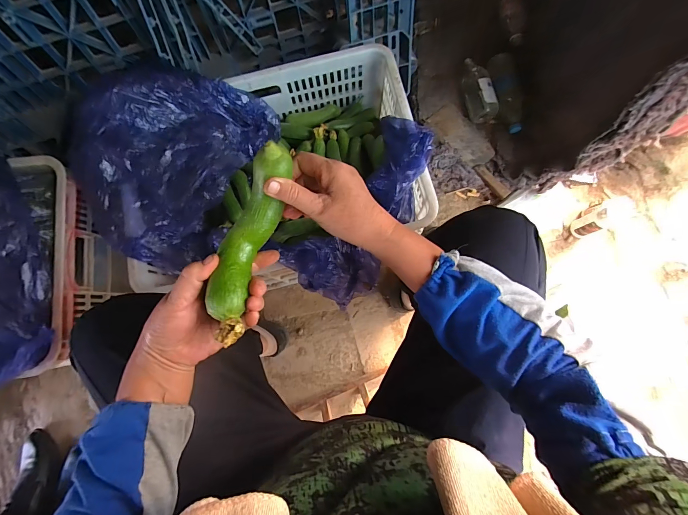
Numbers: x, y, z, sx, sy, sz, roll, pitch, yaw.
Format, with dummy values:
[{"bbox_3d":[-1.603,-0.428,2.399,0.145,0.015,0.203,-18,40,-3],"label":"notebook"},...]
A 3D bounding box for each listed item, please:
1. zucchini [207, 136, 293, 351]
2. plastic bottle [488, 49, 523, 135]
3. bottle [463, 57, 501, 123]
[{"bbox_3d":[-0.101,-0.017,0.332,0.052,0.056,0.192,16,87,4],"label":"zucchini"},{"bbox_3d":[0.451,-0.463,0.908,0.062,0.076,0.223,-9,81,1],"label":"plastic bottle"},{"bbox_3d":[0.381,-0.478,0.913,0.068,0.063,0.172,-10,81,0],"label":"bottle"}]

